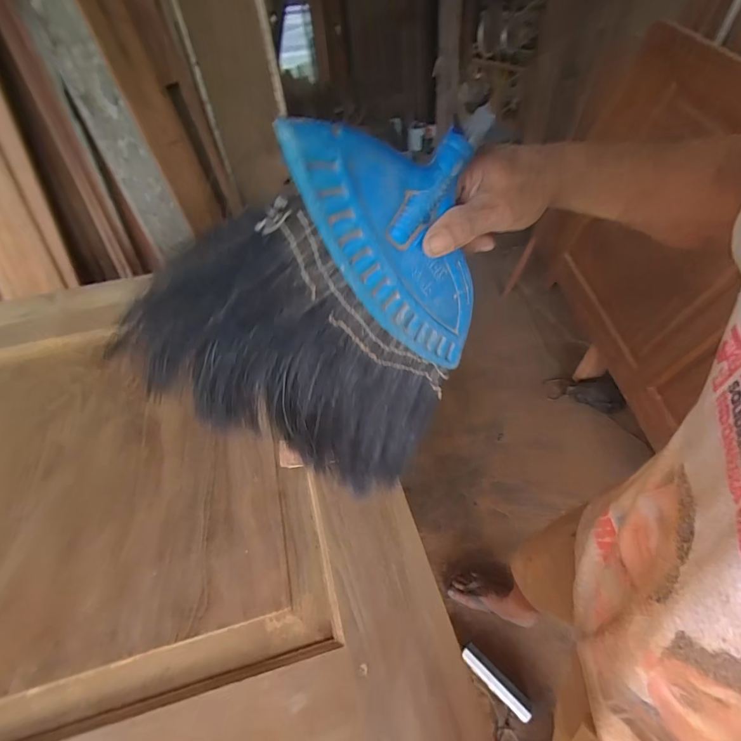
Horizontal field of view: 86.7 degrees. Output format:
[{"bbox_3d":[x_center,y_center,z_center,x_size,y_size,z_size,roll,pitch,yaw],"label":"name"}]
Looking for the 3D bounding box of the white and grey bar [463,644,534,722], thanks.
[{"bbox_3d":[0.315,0.783,0.993,0.048,0.058,0.186,-36,51,-26],"label":"white and grey bar"}]

